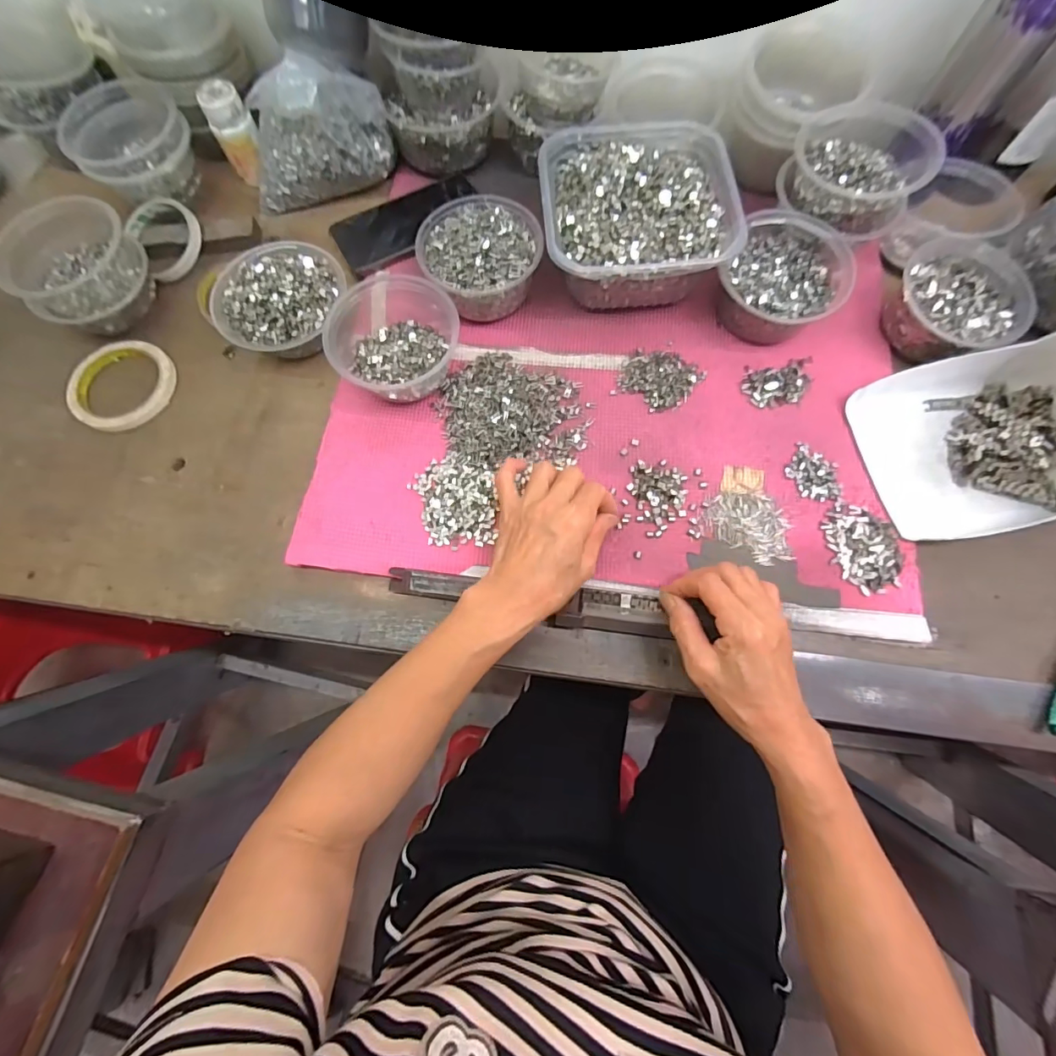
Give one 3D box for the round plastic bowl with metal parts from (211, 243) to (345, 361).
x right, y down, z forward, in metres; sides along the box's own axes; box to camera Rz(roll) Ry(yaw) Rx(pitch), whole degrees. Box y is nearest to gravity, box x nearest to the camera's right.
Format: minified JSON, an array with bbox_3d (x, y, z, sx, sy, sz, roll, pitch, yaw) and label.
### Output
[{"bbox_3d":[-0.236,-0.217,0.463,0.116,0.055,0.111,-1,73,2],"label":"round plastic bowl with metal parts"}]

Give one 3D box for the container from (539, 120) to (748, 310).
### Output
[{"bbox_3d":[0.100,-0.309,0.471,0.168,0.073,0.196,-4,73,1],"label":"container"}]

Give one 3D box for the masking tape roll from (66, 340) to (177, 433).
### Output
[{"bbox_3d":[-0.399,-0.140,0.472,0.092,0.014,0.095,-1,73,2],"label":"masking tape roll"}]

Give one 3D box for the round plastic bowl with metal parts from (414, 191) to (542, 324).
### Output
[{"bbox_3d":[-0.045,-0.260,0.467,0.109,0.061,0.115,-1,73,2],"label":"round plastic bowl with metal parts"}]

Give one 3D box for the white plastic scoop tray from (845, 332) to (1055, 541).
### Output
[{"bbox_3d":[0.392,-0.080,0.390,0.184,0.077,0.155,-11,73,-1],"label":"white plastic scoop tray"}]

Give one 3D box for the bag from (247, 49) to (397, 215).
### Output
[{"bbox_3d":[-0.222,-0.405,0.495,0.150,0.110,0.065,0,73,2],"label":"bag"}]

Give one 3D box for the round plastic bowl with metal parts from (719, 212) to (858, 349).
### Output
[{"bbox_3d":[0.238,-0.231,0.450,0.101,0.059,0.116,29,77,10],"label":"round plastic bowl with metal parts"}]

